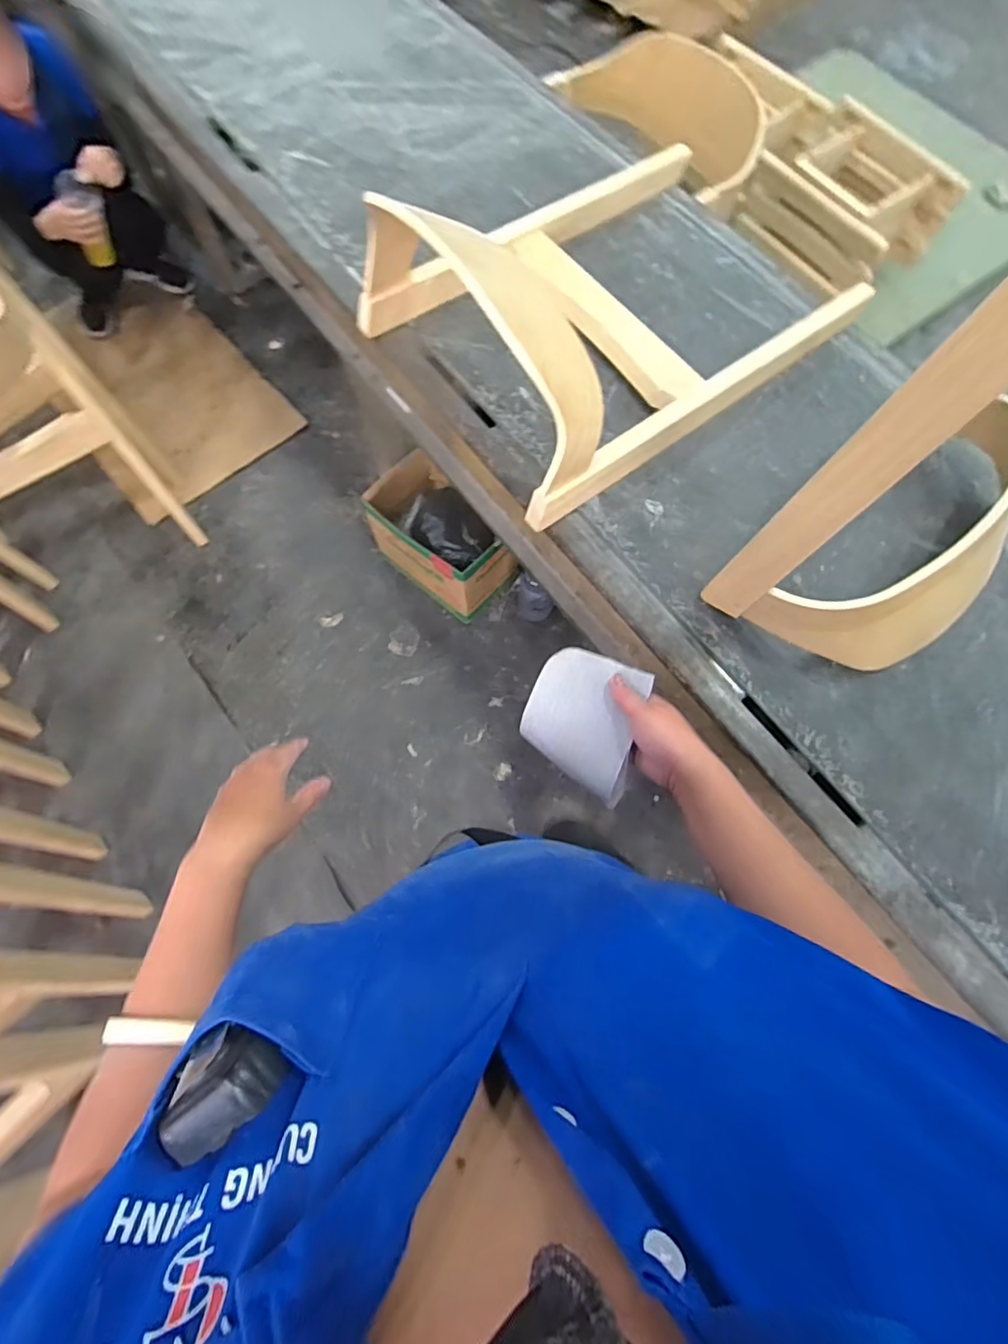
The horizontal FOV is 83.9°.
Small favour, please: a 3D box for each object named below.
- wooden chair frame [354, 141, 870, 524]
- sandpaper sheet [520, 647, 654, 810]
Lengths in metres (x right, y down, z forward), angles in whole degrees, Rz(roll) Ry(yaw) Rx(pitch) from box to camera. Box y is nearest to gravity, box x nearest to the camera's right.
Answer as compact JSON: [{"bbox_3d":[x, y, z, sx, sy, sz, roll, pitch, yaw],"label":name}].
[{"bbox_3d":[0.182,-0.638,0.873,0.682,0.250,0.516,-35,74,-11],"label":"wooden chair frame"},{"bbox_3d":[0.083,0.048,0.580,0.119,0.010,0.132,22,94,22],"label":"sandpaper sheet"}]

